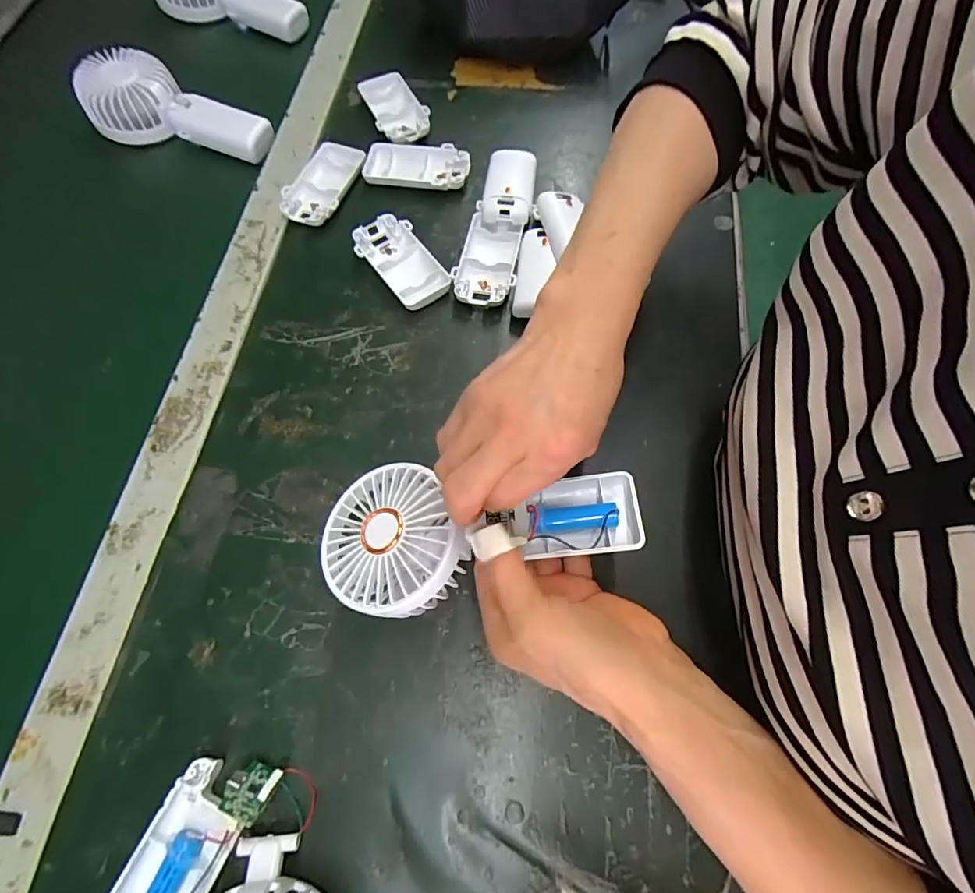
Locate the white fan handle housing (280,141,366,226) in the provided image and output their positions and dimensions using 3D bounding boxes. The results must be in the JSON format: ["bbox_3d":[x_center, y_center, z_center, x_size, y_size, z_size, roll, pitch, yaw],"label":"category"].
[{"bbox_3d":[-0.147,-0.239,0.437,0.050,0.013,0.092,19,69,7],"label":"white fan handle housing"}]

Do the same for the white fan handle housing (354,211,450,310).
[{"bbox_3d":[-0.072,-0.155,0.403,0.048,0.014,0.093,-34,72,-13],"label":"white fan handle housing"}]

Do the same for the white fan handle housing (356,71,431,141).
[{"bbox_3d":[-0.091,-0.339,0.479,0.048,0.013,0.098,-22,70,-9],"label":"white fan handle housing"}]

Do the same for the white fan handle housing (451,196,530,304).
[{"bbox_3d":[0.003,-0.161,0.400,0.048,0.026,0.100,9,68,3],"label":"white fan handle housing"}]

